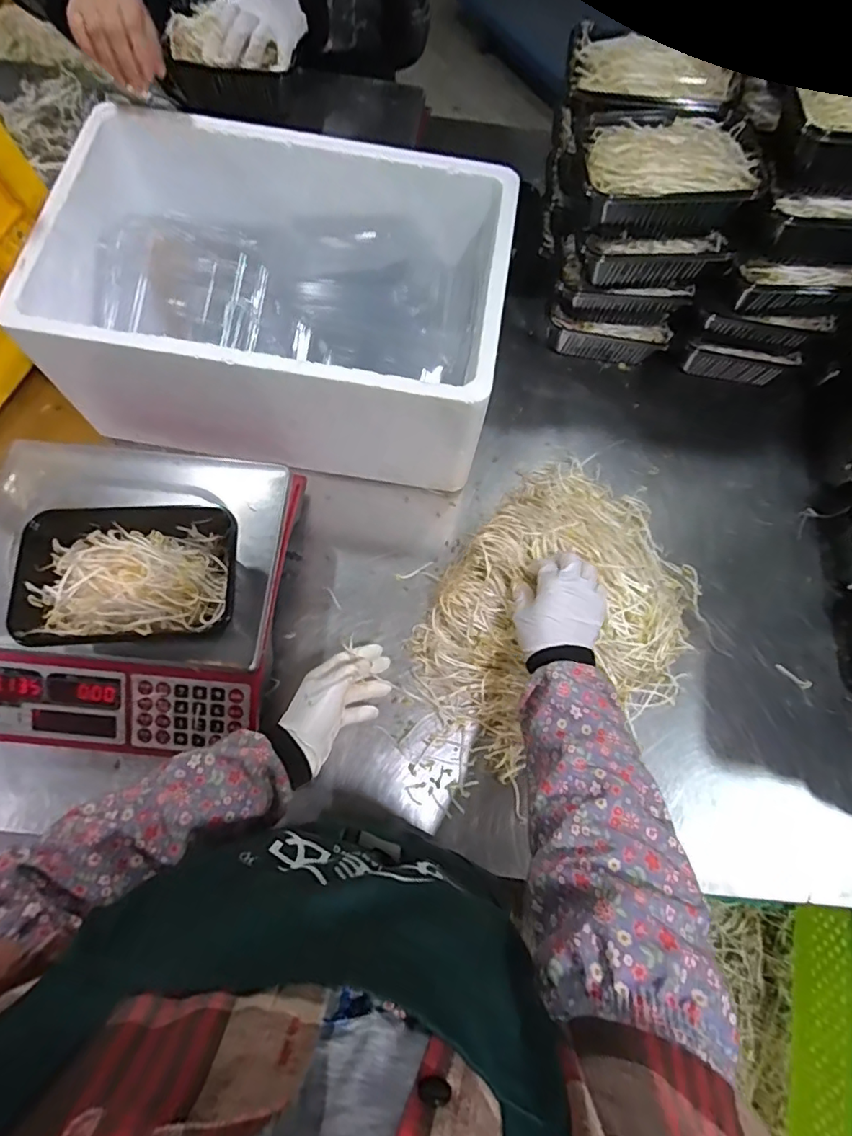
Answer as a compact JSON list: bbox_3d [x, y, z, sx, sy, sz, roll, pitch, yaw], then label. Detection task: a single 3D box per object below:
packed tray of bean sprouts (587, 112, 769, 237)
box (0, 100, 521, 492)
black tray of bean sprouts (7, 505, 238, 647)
[{"bbox_3d":[0.250,-0.412,0.574,0.179,0.059,0.119,11,72,1],"label":"packed tray of bean sprouts"},{"bbox_3d":[-0.168,-0.310,0.638,0.489,0.165,0.336,6,72,-1],"label":"box"},{"bbox_3d":[-0.267,0.008,0.499,0.179,0.053,0.124,-2,72,-3],"label":"black tray of bean sprouts"}]

